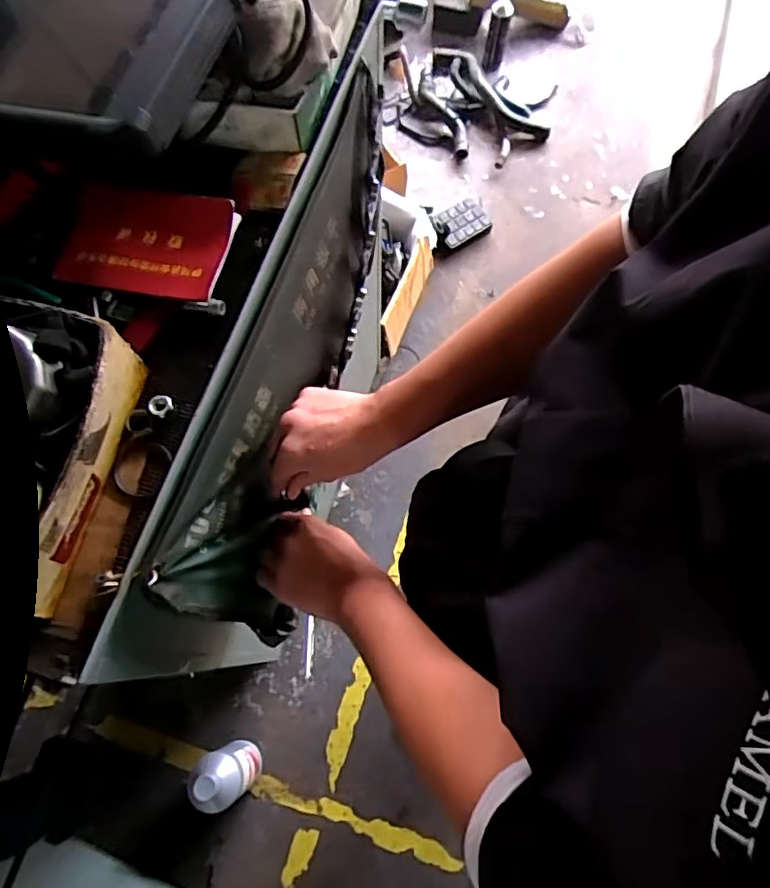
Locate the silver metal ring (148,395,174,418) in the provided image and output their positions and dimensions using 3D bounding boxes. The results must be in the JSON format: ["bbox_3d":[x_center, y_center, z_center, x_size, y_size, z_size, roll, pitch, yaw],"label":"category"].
[{"bbox_3d":[-0.177,-0.031,0.455,0.017,0.008,0.018,1,71,-2],"label":"silver metal ring"}]

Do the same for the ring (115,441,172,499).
[{"bbox_3d":[-0.186,0.020,0.442,0.043,0.010,0.044,-10,71,-3],"label":"ring"}]

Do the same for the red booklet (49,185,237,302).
[{"bbox_3d":[-0.213,-0.179,0.508,0.153,0.020,0.097,11,72,7],"label":"red booklet"}]

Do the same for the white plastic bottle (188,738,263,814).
[{"bbox_3d":[-0.303,0.637,1.122,0.096,0.262,0.085,42,74,12],"label":"white plastic bottle"}]

